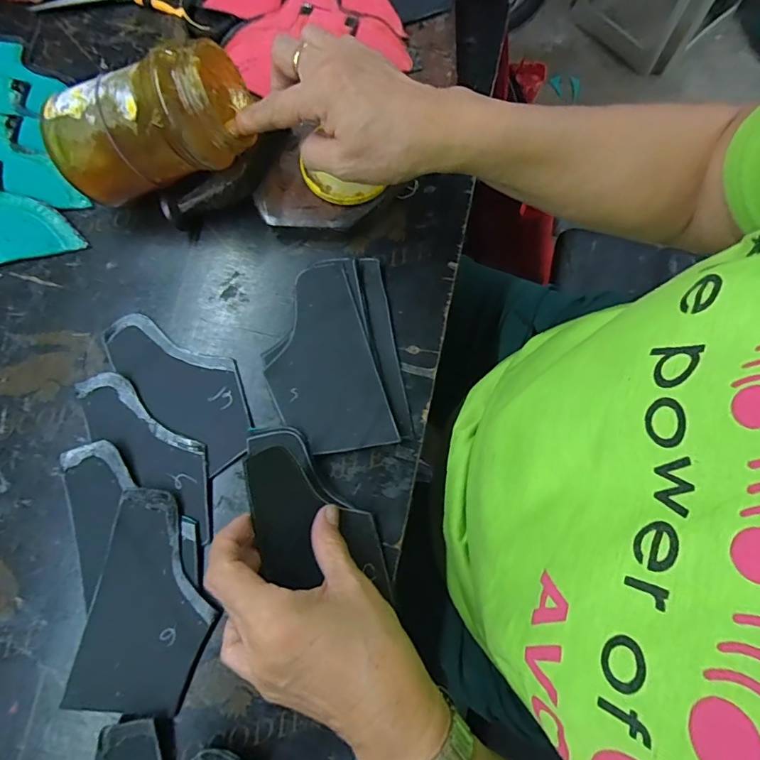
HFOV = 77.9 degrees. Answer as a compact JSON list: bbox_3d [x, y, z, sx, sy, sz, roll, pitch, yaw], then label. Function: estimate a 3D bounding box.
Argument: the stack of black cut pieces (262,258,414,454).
[{"bbox_3d":[-0.035,-0.019,0.346,0.093,0.012,0.137,-9,81,-8],"label":"stack of black cut pieces"}]

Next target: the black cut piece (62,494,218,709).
[{"bbox_3d":[-0.150,0.148,0.310,0.077,0.005,0.135,14,81,0],"label":"black cut piece"}]

